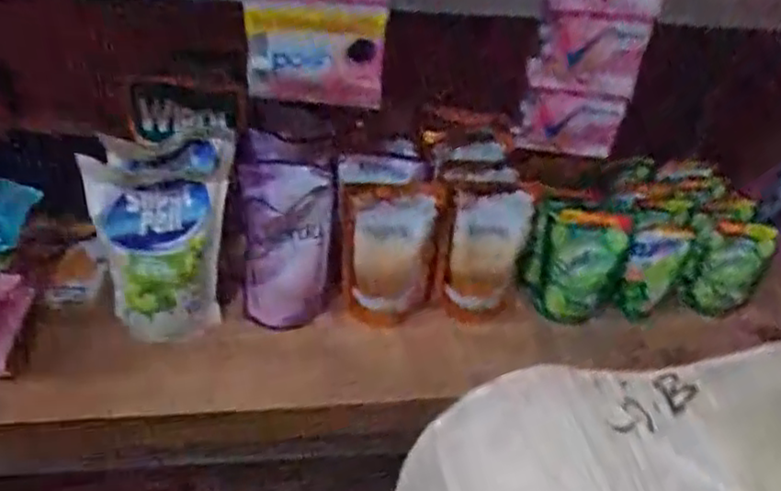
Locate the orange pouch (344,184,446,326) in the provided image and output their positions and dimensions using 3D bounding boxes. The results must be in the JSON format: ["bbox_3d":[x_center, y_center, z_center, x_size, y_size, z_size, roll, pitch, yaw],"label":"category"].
[{"bbox_3d":[0.001,0.014,0.830,0.109,0.184,0.031,-3,40,-13],"label":"orange pouch"}]

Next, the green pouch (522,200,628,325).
[{"bbox_3d":[0.228,0.019,0.893,0.127,0.158,0.050,8,18,-11],"label":"green pouch"}]

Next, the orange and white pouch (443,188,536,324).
[{"bbox_3d":[0.116,0.016,0.855,0.103,0.175,0.040,-5,40,-14],"label":"orange and white pouch"}]

